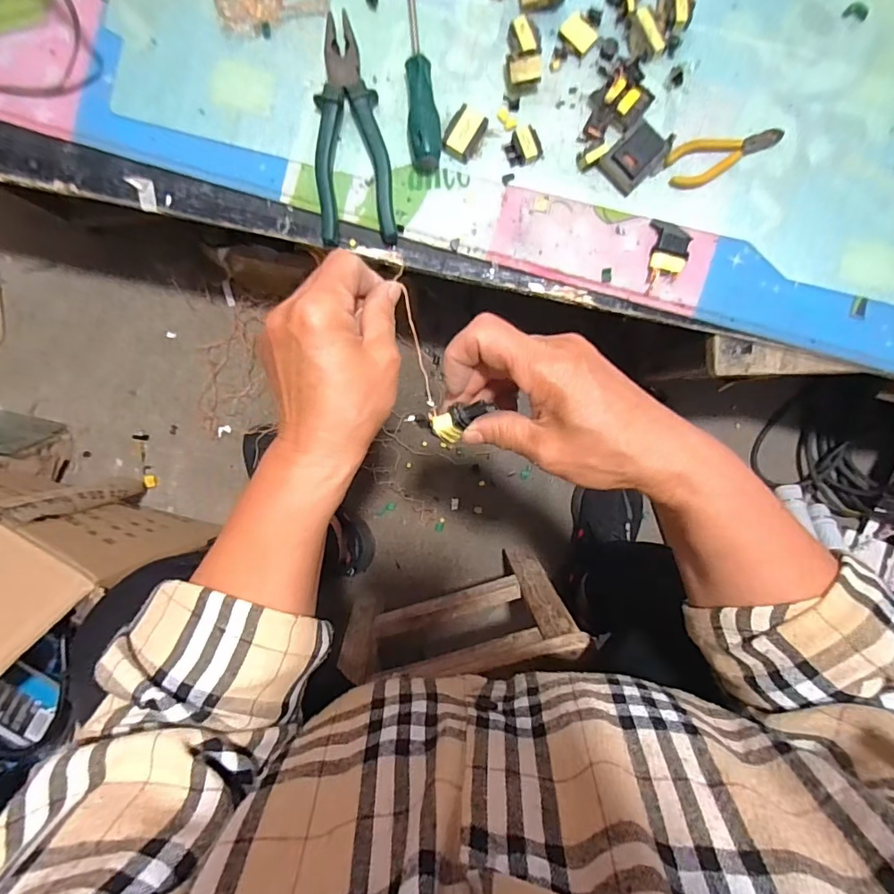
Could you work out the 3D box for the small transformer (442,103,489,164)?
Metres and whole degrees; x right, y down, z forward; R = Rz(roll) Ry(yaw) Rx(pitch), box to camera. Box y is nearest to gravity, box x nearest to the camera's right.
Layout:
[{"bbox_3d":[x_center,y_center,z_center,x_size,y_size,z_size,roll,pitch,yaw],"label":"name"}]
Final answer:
[{"bbox_3d":[0.018,-0.293,0.467,0.029,0.015,0.045,30,95,-1],"label":"small transformer"}]

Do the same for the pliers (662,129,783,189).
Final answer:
[{"bbox_3d":[0.257,-0.275,0.465,0.105,0.007,0.039,-23,94,4],"label":"pliers"}]

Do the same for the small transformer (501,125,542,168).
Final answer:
[{"bbox_3d":[0.071,-0.281,0.466,0.033,0.016,0.029,-28,94,4],"label":"small transformer"}]

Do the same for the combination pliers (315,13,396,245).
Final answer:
[{"bbox_3d":[-0.092,-0.293,0.469,0.068,0.025,0.197,-6,95,2],"label":"combination pliers"}]

